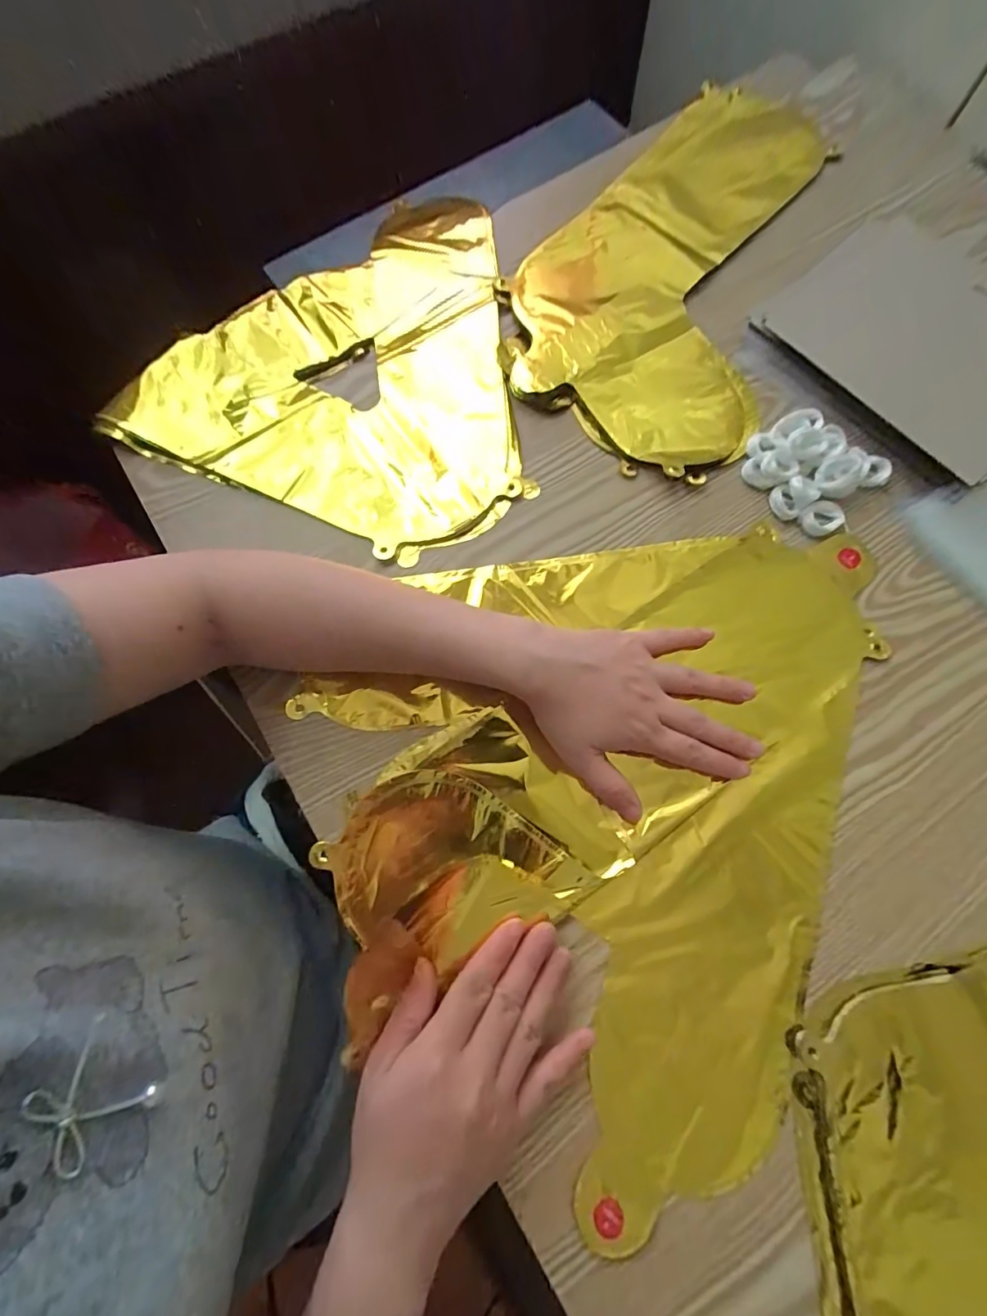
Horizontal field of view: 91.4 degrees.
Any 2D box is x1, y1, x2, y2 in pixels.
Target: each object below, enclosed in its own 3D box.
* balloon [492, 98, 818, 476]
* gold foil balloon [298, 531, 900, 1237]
[{"bbox_3d":[0.152,-0.360,0.424,0.208,0.011,0.441,19,75,6],"label":"balloon"},{"bbox_3d":[0.067,0.053,0.307,0.335,0.025,0.398,32,76,9],"label":"gold foil balloon"}]

